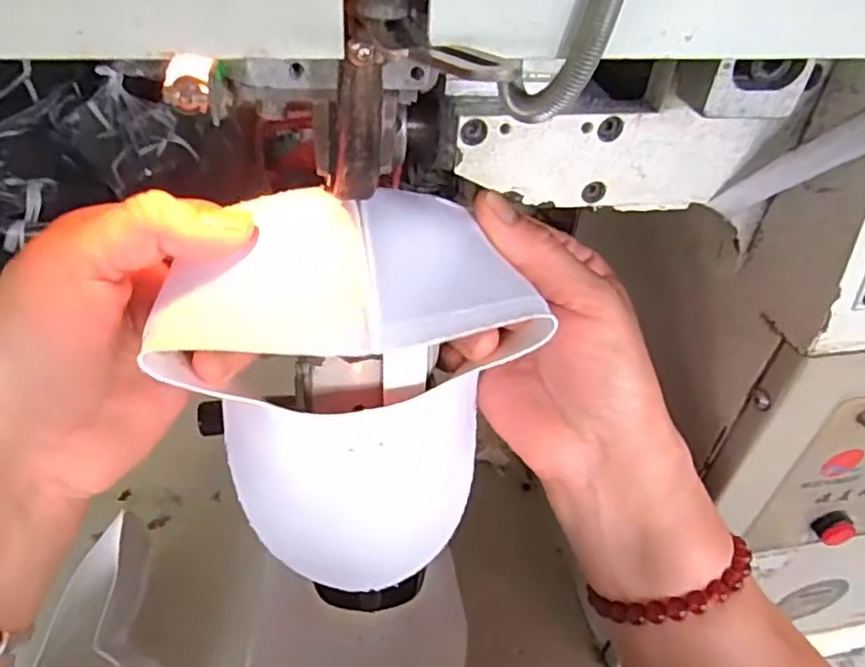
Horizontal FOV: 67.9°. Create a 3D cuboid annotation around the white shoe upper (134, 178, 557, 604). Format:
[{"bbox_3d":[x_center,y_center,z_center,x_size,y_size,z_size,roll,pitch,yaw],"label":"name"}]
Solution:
[{"bbox_3d":[-0.022,0.020,0.237,0.075,0.128,0.105,34,48,28],"label":"white shoe upper"}]

